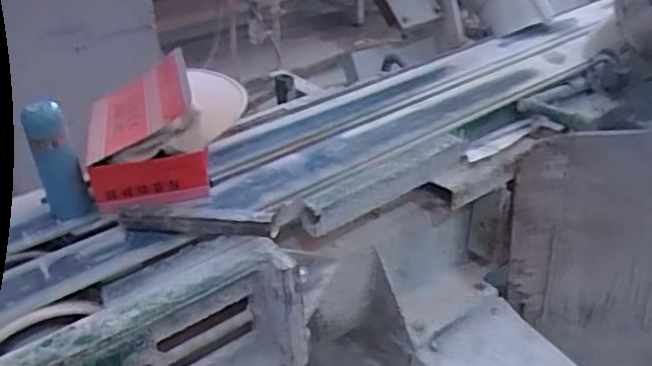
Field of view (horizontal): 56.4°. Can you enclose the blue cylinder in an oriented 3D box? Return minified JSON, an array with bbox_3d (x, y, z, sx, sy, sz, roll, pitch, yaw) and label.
[{"bbox_3d":[-0.437,-0.034,0.988,0.062,0.197,0.068,-22,37,-26],"label":"blue cylinder"}]

